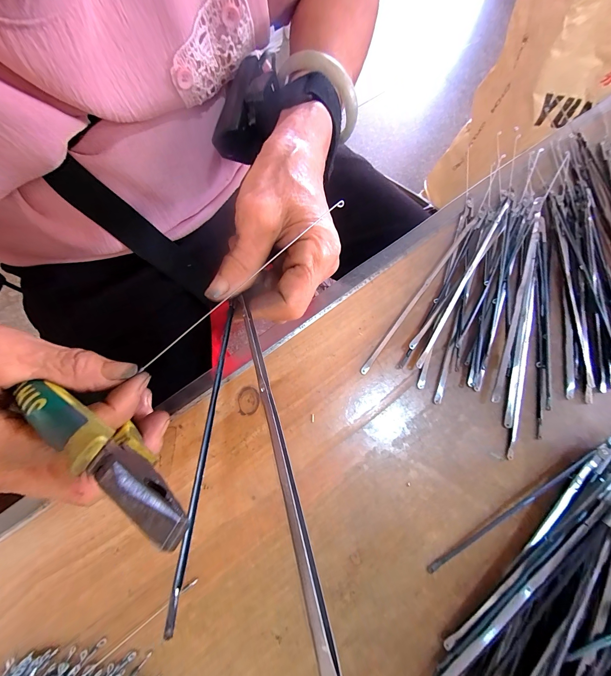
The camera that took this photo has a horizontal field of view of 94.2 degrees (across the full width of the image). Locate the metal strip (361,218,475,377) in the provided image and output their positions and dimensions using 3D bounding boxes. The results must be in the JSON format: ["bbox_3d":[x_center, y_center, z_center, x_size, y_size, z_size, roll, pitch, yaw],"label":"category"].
[{"bbox_3d":[0.098,-0.038,0.239,0.006,0.008,0.169,38,77,8],"label":"metal strip"}]

